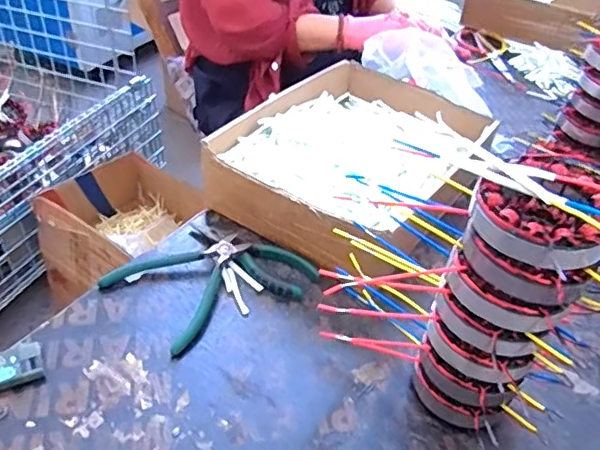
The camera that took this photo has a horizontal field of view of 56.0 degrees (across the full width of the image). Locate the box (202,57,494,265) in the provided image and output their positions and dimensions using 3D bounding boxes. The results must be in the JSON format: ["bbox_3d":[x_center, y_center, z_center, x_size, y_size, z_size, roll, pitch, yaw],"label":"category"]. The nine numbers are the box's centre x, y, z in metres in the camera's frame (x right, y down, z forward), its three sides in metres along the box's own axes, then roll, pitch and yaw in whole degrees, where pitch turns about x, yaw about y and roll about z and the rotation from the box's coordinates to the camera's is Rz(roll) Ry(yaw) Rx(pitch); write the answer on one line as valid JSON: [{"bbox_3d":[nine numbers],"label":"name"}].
[{"bbox_3d":[0.065,-0.088,0.712,0.226,0.094,0.335,27,45,24],"label":"box"}]

